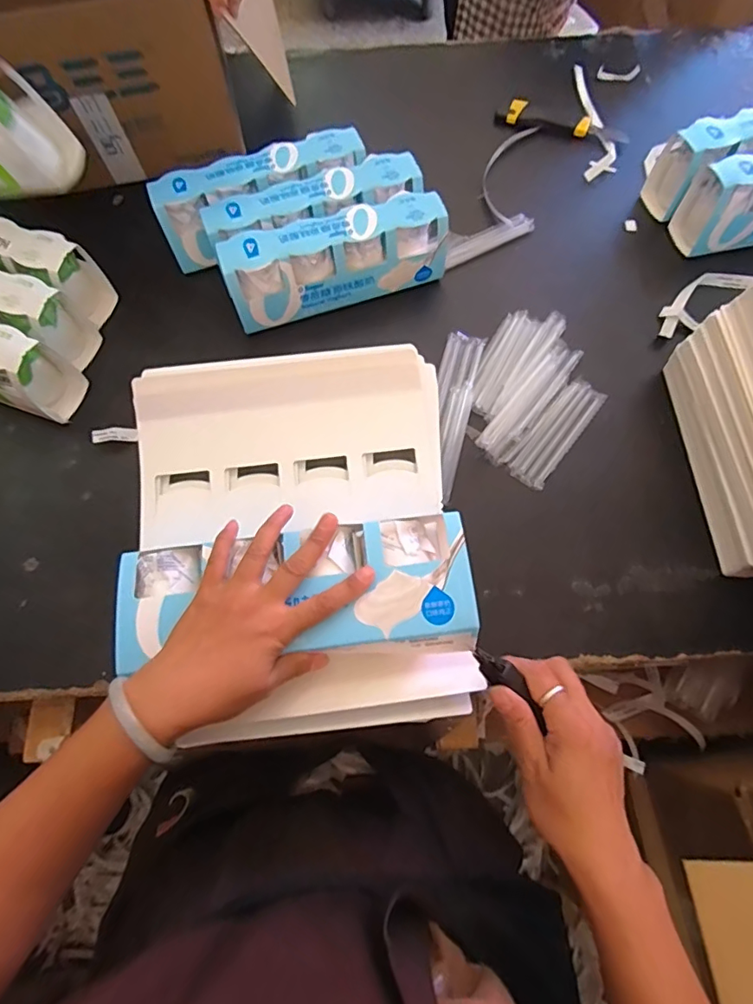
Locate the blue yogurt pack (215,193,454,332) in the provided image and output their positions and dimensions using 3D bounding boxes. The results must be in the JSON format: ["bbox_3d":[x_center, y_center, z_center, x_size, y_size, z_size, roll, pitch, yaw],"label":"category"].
[{"bbox_3d":[-0.051,-0.296,0.630,0.270,0.093,0.066,-18,72,-6],"label":"blue yogurt pack"}]

